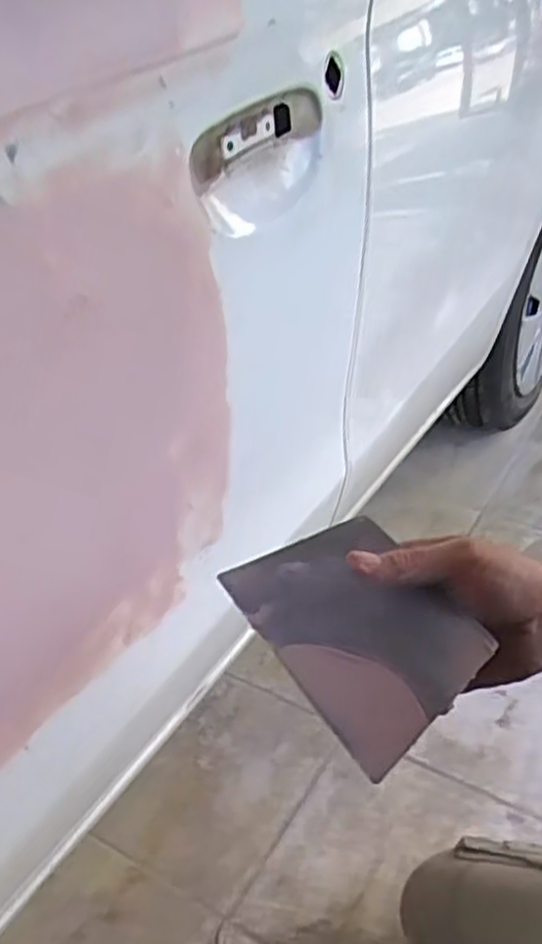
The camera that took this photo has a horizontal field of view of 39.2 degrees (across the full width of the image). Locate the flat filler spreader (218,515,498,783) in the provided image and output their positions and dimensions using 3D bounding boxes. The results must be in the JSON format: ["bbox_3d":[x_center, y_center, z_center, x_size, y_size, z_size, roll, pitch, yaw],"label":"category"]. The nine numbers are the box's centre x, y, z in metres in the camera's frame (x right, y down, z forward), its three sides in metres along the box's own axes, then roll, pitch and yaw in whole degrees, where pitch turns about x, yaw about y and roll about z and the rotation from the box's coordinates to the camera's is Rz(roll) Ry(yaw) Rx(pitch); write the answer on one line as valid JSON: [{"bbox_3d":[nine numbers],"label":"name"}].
[{"bbox_3d":[0.048,0.083,0.421,0.095,0.006,0.138,-28,51,-17],"label":"flat filler spreader"}]

